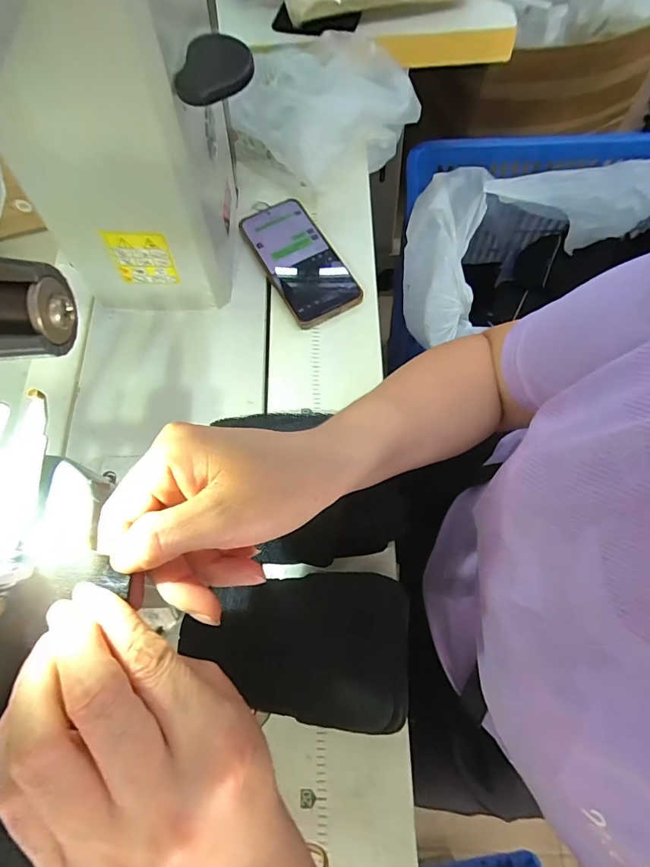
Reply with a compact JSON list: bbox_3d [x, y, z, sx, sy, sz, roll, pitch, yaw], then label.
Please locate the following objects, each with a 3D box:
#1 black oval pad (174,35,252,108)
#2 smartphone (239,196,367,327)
[{"bbox_3d":[-0.067,-0.225,0.262,0.040,0.008,0.061,10,71,8],"label":"black oval pad"},{"bbox_3d":[-0.029,-0.188,0.459,0.076,0.016,0.160,-28,70,-6],"label":"smartphone"}]

